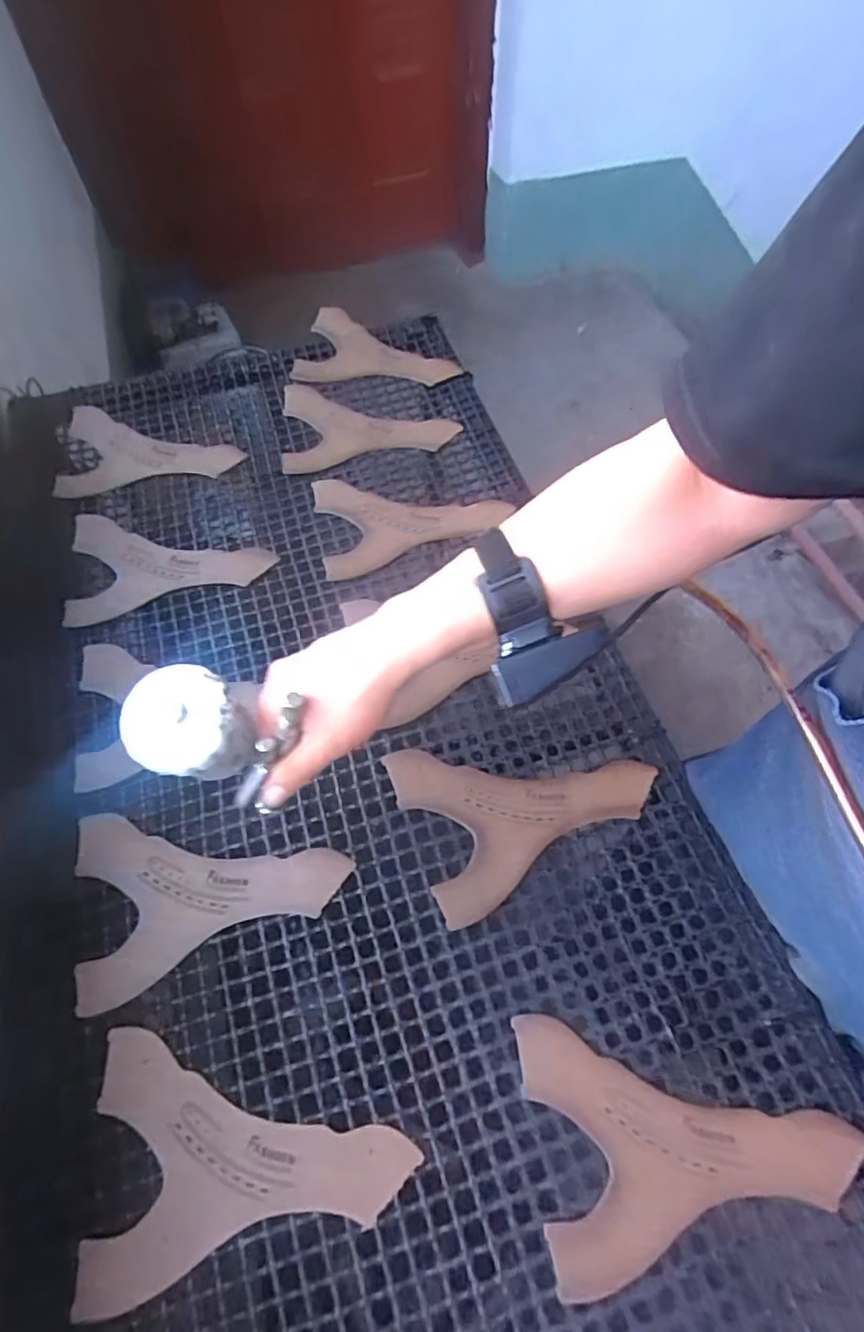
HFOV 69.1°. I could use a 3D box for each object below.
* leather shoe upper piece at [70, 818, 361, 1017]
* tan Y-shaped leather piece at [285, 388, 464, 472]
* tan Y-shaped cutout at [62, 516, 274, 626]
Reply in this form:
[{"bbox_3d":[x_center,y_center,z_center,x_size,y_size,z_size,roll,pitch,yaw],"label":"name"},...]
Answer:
[{"bbox_3d":[-0.187,0.177,0.530,0.217,0.008,0.149,-14,61,-7],"label":"leather shoe upper piece"},{"bbox_3d":[-0.079,-0.308,0.806,0.220,0.016,0.137,-3,60,-1],"label":"tan Y-shaped leather piece"},{"bbox_3d":[-0.292,-0.124,0.705,0.214,0.013,0.145,-10,61,-4],"label":"tan Y-shaped cutout"}]

